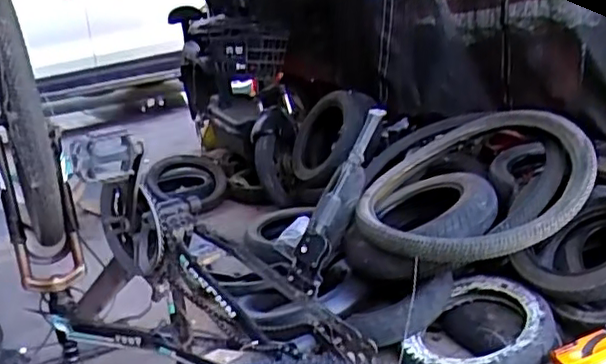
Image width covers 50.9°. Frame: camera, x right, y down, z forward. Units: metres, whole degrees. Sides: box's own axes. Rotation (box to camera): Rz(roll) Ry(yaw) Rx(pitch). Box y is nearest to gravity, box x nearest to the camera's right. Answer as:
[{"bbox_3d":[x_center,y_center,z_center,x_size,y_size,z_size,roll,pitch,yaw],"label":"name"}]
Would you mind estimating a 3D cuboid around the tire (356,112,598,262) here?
[{"bbox_3d":[0.444,-0.006,1.660,0.586,0.081,0.674,-11,26,23],"label":"tire"}]

